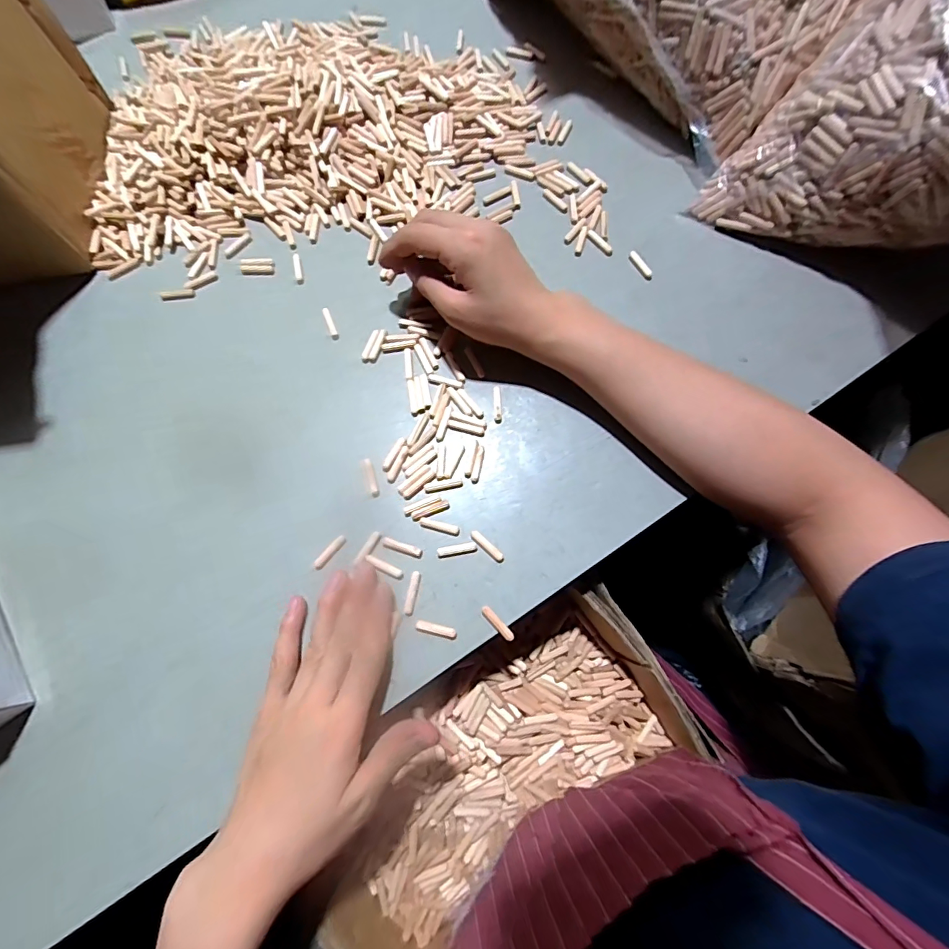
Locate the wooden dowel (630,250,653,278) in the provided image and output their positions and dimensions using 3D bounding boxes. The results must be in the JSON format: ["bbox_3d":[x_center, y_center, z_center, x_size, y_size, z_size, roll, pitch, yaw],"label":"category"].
[{"bbox_3d":[0.146,-0.185,0.397,0.006,0.004,0.028,-29,76,-7],"label":"wooden dowel"}]

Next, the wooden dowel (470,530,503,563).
[{"bbox_3d":[0.009,0.052,0.331,0.030,0.004,0.008,41,79,11],"label":"wooden dowel"}]

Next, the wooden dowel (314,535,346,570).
[{"bbox_3d":[-0.107,0.058,0.335,0.007,0.005,0.029,38,79,11],"label":"wooden dowel"}]

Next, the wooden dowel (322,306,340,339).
[{"bbox_3d":[-0.125,-0.132,0.394,0.007,0.005,0.031,-20,75,-4],"label":"wooden dowel"}]

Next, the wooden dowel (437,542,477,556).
[{"bbox_3d":[-0.013,0.054,0.332,0.028,0.004,0.007,-10,75,-1],"label":"wooden dowel"}]

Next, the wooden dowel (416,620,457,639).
[{"bbox_3d":[-0.027,0.108,0.315,0.029,0.006,0.007,11,75,4],"label":"wooden dowel"}]

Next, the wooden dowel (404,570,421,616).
[{"bbox_3d":[-0.044,0.084,0.323,0.007,0.004,0.031,10,75,4],"label":"wooden dowel"}]

